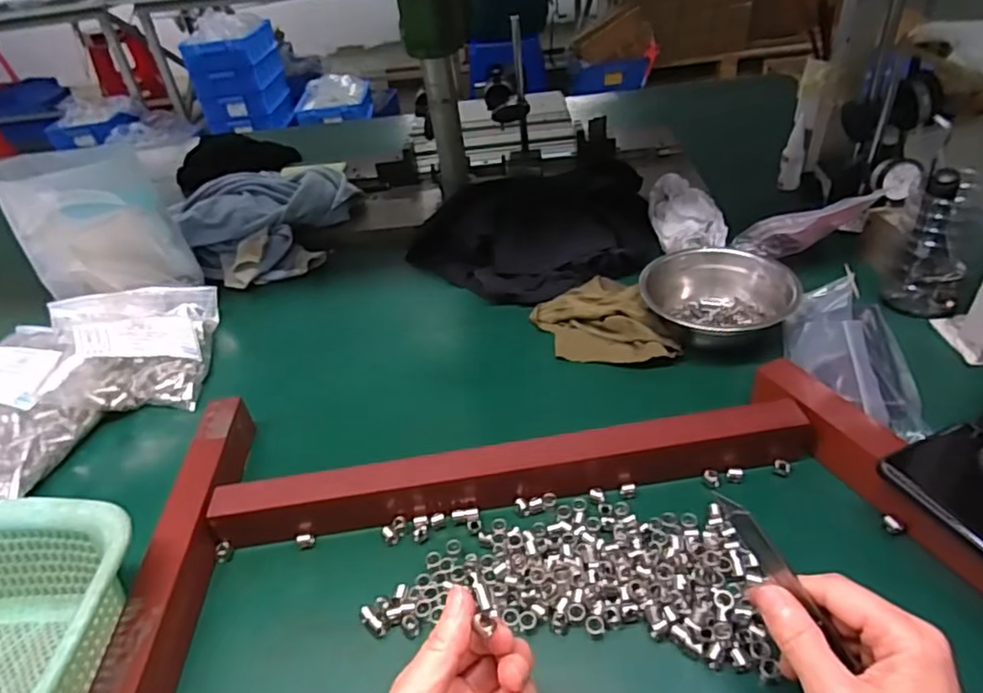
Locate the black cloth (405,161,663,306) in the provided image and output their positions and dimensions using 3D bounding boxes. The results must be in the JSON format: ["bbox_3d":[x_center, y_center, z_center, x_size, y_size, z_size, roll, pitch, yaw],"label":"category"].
[{"bbox_3d":[0.046,-0.123,0.653,0.265,0.071,0.169,-11,39,-4],"label":"black cloth"}]

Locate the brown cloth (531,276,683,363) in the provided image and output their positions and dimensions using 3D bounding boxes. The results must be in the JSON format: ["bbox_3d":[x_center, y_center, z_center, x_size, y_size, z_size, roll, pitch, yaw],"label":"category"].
[{"bbox_3d":[0.097,-0.026,0.553,0.099,0.030,0.132,-13,39,-6],"label":"brown cloth"}]

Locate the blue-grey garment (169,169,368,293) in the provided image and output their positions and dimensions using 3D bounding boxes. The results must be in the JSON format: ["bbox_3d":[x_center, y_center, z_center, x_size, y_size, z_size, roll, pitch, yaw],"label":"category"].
[{"bbox_3d":[-0.270,-0.160,0.753,0.211,0.075,0.187,-27,43,-23],"label":"blue-grey garment"}]

